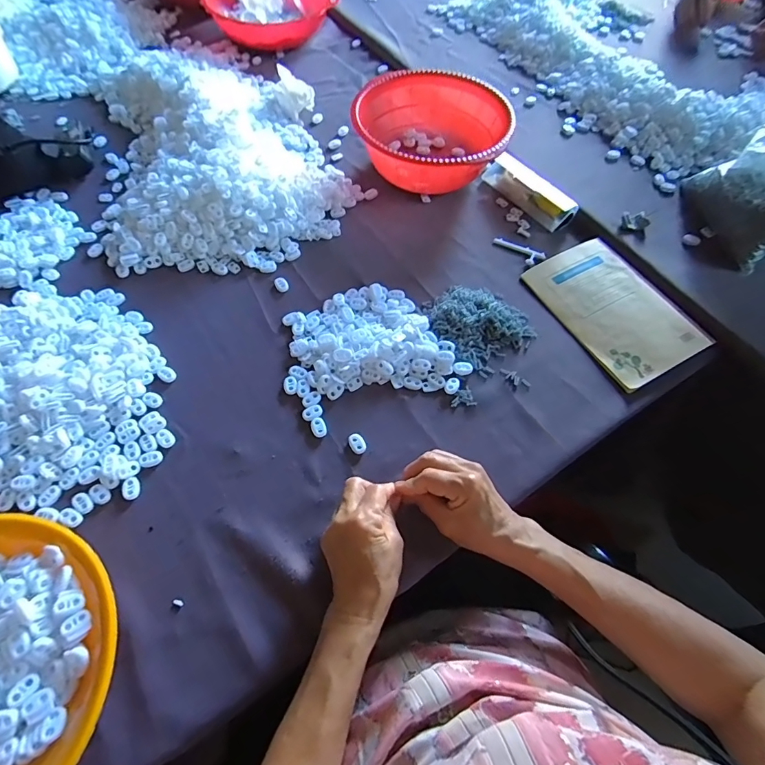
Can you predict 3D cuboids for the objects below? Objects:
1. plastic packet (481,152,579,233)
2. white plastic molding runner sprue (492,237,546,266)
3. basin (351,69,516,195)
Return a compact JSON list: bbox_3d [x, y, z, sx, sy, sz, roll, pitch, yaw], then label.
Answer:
[{"bbox_3d":[0.220,-0.291,0.653,0.039,0.039,0.158,-33,67,-19],"label":"plastic packet"},{"bbox_3d":[0.192,-0.187,0.610,0.075,0.006,0.024,30,63,14],"label":"white plastic molding runner sprue"},{"bbox_3d":[0.075,-0.383,0.671,0.231,0.083,0.232,1,60,-2],"label":"basin"}]

